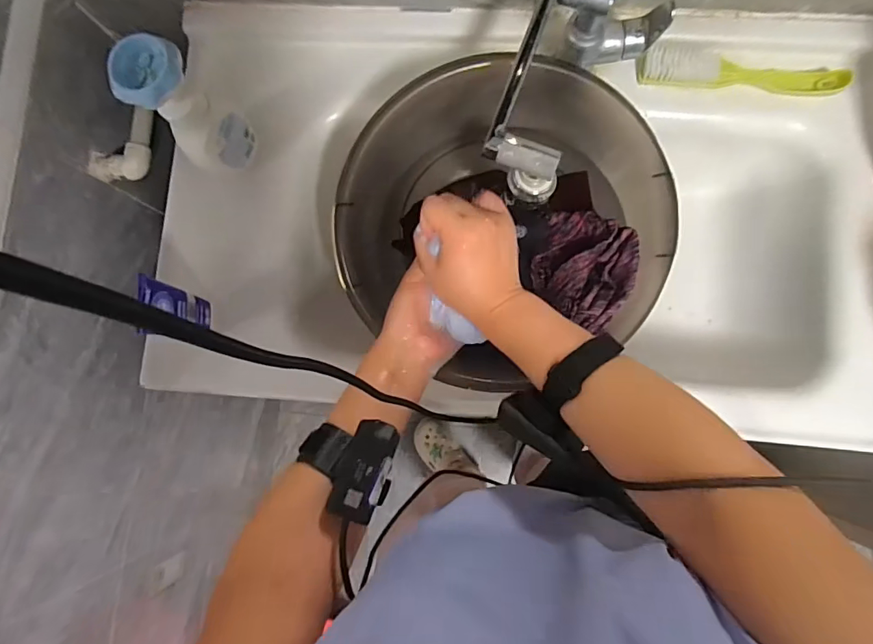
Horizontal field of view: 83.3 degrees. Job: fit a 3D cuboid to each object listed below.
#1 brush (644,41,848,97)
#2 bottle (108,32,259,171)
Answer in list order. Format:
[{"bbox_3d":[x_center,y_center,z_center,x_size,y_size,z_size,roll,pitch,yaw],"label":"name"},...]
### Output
[{"bbox_3d":[0.367,-0.302,0.591,0.235,0.038,0.036,6,85,6],"label":"brush"},{"bbox_3d":[-0.277,-0.233,0.558,0.071,0.181,0.076,34,88,7],"label":"bottle"}]

